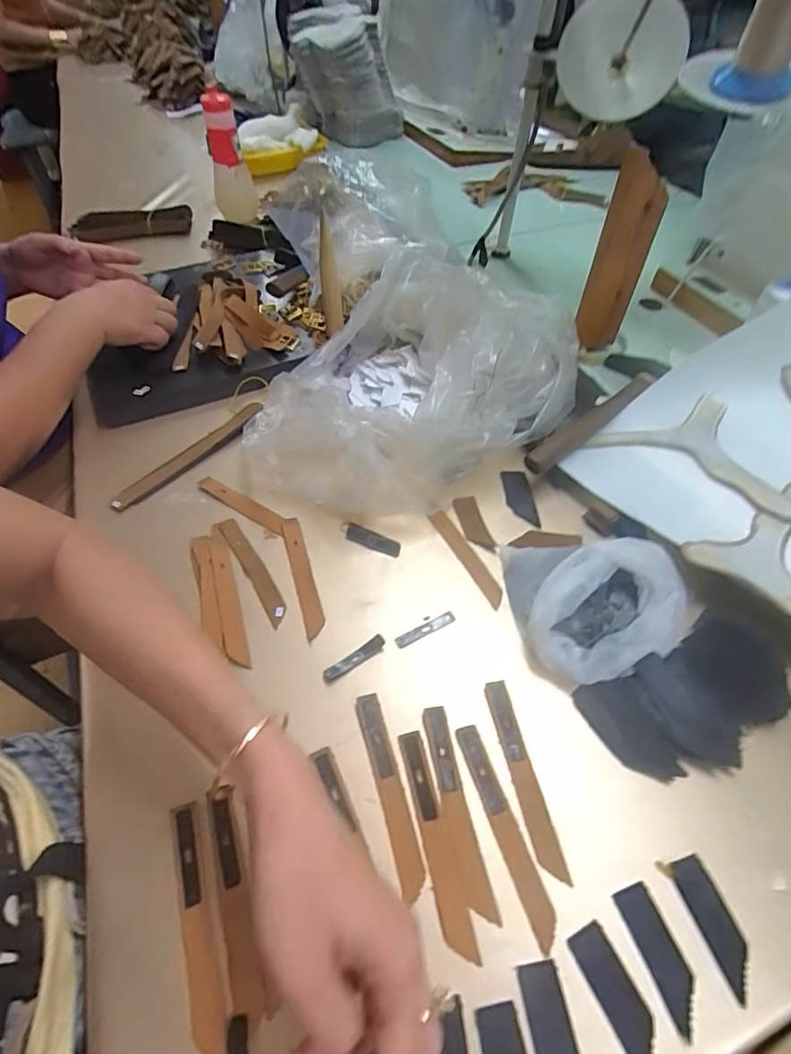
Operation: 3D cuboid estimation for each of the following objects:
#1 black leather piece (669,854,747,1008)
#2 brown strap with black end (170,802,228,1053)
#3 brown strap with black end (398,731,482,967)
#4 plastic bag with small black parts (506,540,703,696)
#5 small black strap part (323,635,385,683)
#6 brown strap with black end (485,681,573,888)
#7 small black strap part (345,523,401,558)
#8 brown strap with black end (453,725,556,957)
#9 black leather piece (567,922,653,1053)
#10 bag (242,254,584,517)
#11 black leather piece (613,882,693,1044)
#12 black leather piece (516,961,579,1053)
[{"bbox_3d":[0.188,0.232,0.304,0.023,0.004,0.063,-15,52,-9],"label":"black leather piece"},{"bbox_3d":[-0.117,0.230,0.301,0.017,0.004,0.125,-18,53,-12],"label":"brown strap with black end"},{"bbox_3d":[0.025,0.197,0.329,0.016,0.004,0.128,-12,52,-7],"label":"brown strap with black end"},{"bbox_3d":[0.158,0.047,0.421,0.133,0.050,0.139,-19,53,-12],"label":"plastic bag with small black parts"},{"bbox_3d":[-0.032,0.104,0.406,0.054,0.006,0.012,-31,56,-21],"label":"small black strap part"},{"bbox_3d":[0.087,0.169,0.356,0.016,0.004,0.128,-10,51,-6],"label":"brown strap with black end"},{"bbox_3d":[-0.022,0.013,0.483,0.056,0.007,0.018,23,55,19],"label":"small black strap part"},{"bbox_3d":[0.070,0.193,0.333,0.015,0.004,0.127,-16,52,-10],"label":"brown strap with black end"},{"bbox_3d":[0.122,0.257,0.281,0.022,0.004,0.064,-22,54,-15],"label":"black leather piece"},{"bbox_3d":[0.012,-0.152,0.543,0.278,0.116,0.336,32,59,25],"label":"bag"},{"bbox_3d":[0.152,0.243,0.294,0.023,0.004,0.063,-16,52,-10],"label":"black leather piece"},{"bbox_3d":[0.084,0.271,0.272,0.022,0.004,0.063,-9,51,-5],"label":"black leather piece"}]

